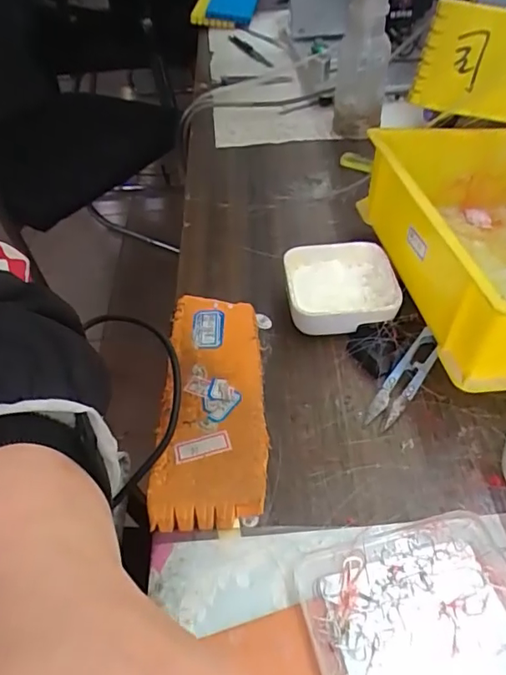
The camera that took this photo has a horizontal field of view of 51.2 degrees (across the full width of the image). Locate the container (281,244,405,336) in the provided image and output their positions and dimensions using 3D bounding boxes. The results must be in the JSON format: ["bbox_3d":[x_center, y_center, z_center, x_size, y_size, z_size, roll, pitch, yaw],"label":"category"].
[{"bbox_3d":[0.067,-0.039,0.414,0.080,0.031,0.083,-3,46,1],"label":"container"}]

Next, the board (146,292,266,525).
[{"bbox_3d":[-0.028,0.040,0.361,0.068,0.016,0.186,-4,46,1],"label":"board"}]

